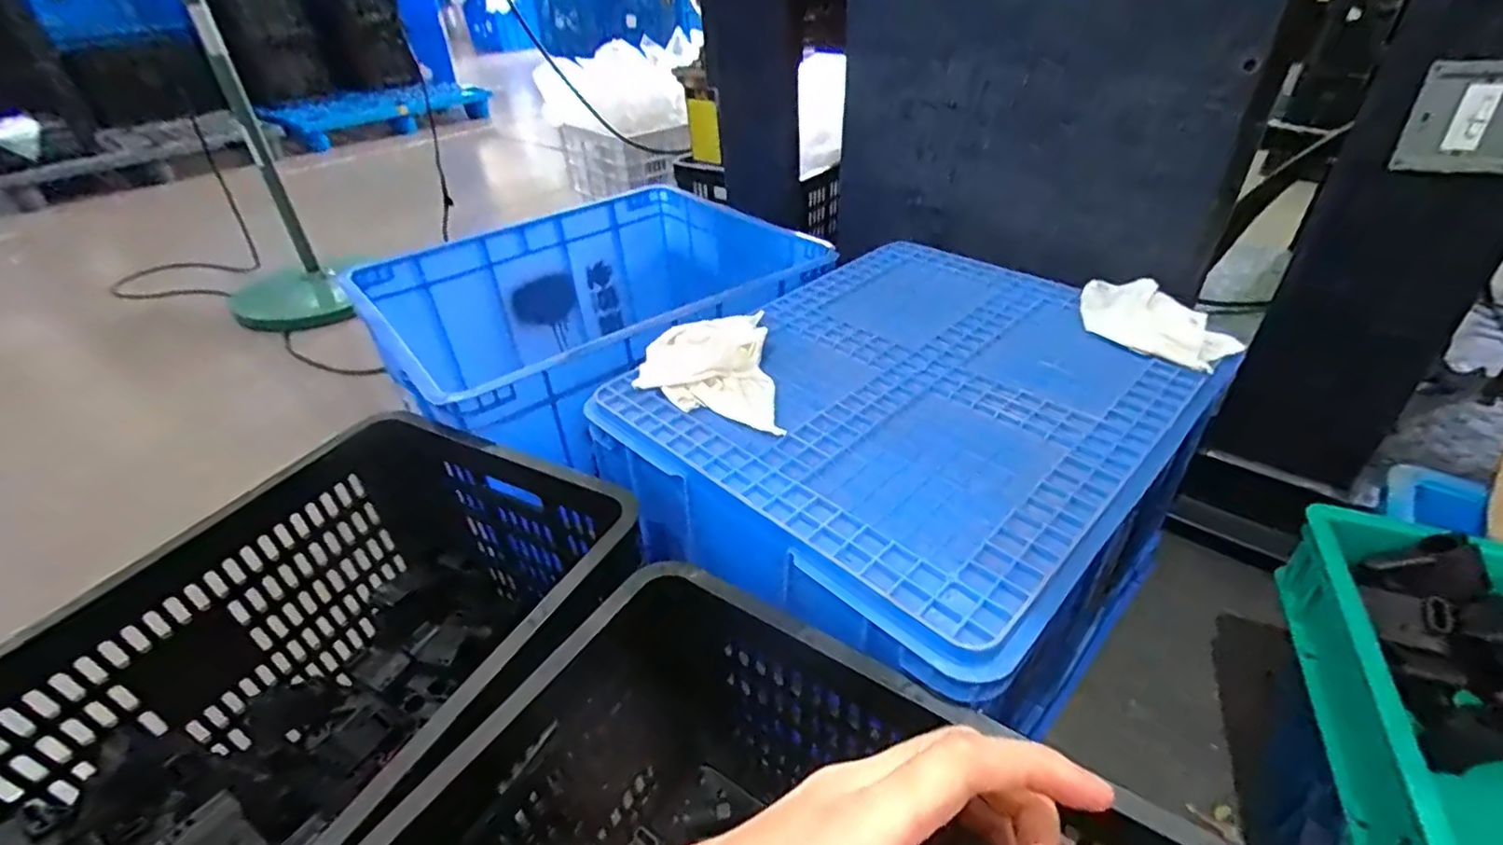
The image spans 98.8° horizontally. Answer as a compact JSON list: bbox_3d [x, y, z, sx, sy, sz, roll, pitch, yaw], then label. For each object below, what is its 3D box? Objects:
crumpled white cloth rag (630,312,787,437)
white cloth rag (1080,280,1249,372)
[{"bbox_3d":[-0.050,-0.059,0.678,0.141,0.035,0.204,-4,37,-1],"label":"crumpled white cloth rag"},{"bbox_3d":[0.435,-0.117,0.714,0.096,0.034,0.186,-12,38,-12],"label":"white cloth rag"}]

